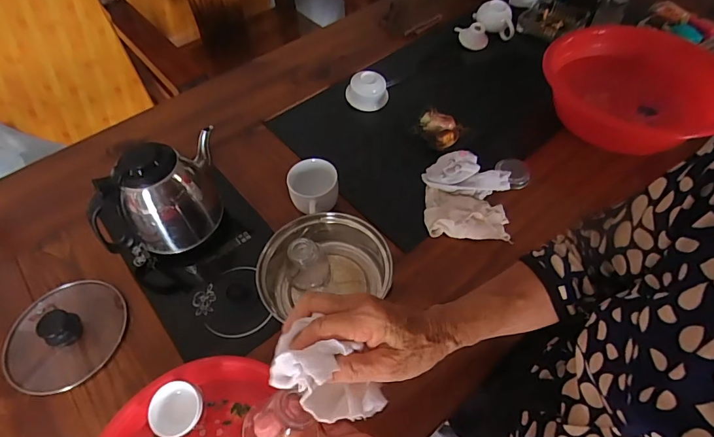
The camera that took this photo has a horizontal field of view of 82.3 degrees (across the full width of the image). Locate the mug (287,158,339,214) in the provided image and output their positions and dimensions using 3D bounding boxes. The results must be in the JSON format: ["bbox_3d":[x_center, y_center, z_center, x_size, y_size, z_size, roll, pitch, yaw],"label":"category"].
[{"bbox_3d":[-0.065,-0.038,0.631,0.076,0.067,0.095,-3,54,0],"label":"mug"}]

